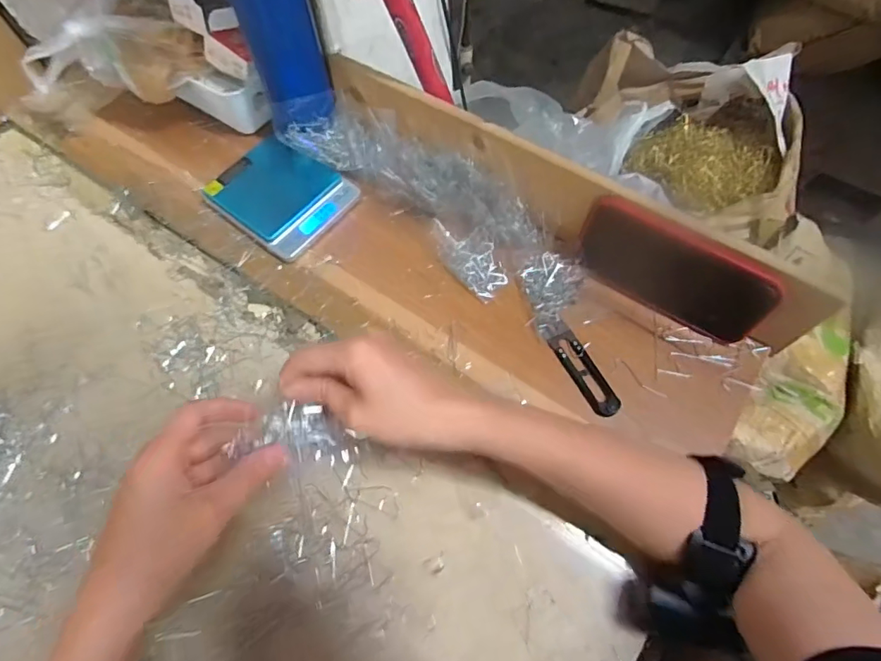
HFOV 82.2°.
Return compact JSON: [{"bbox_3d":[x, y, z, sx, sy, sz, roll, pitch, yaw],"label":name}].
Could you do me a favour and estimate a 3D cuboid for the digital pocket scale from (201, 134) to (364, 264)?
[{"bbox_3d":[-0.159,-0.138,0.504,0.123,0.026,0.104,35,70,17],"label":"digital pocket scale"}]

